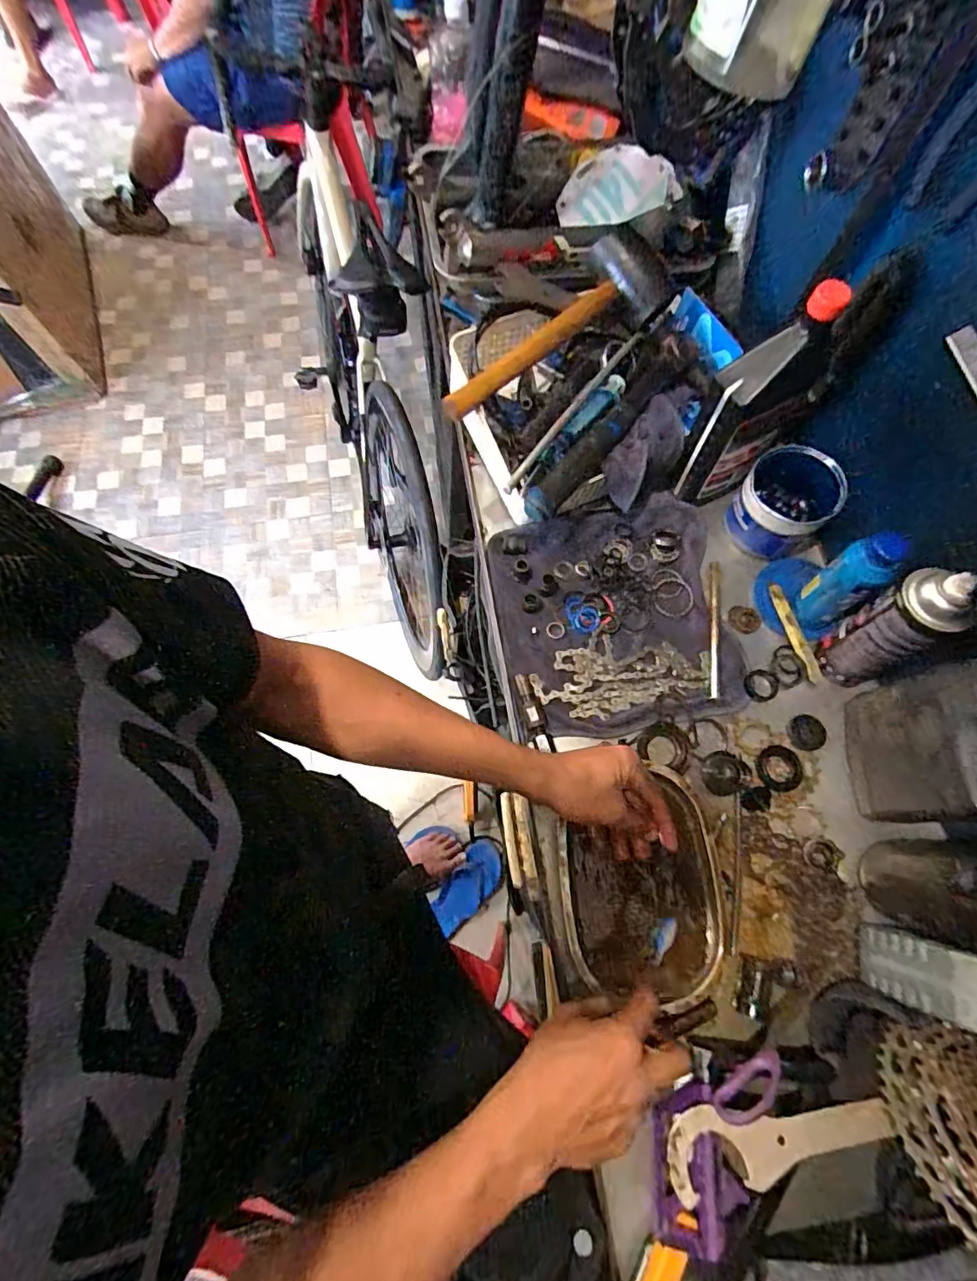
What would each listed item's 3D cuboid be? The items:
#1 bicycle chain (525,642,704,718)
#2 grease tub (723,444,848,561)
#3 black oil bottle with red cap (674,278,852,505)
[{"bbox_3d":[0.152,0.040,0.606,0.202,0.018,0.075,-10,70,-4],"label":"bicycle chain"},{"bbox_3d":[0.351,-0.163,0.646,0.096,0.091,0.100,0,70,0],"label":"grease tub"},{"bbox_3d":[0.290,-0.254,0.589,0.125,0.251,0.070,-40,75,-13],"label":"black oil bottle with red cap"}]

